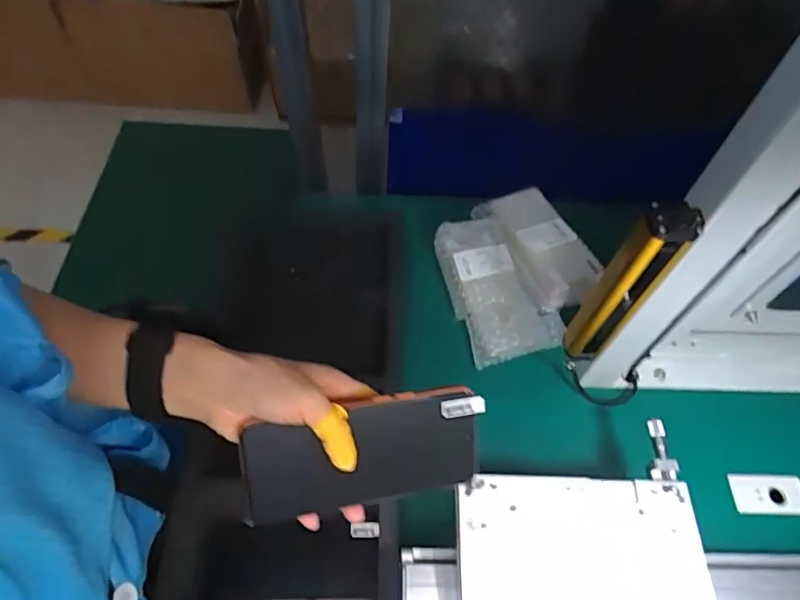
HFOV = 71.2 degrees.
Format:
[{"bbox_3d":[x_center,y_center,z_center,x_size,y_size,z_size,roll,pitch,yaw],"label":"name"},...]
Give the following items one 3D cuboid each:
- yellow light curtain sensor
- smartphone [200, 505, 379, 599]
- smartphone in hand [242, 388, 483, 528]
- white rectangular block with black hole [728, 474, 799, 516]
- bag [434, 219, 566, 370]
[{"bbox_3d":[0.178,-0.003,0.459,0.034,0.219,0.036,-40,70,-21],"label":"yellow light curtain sensor"},{"bbox_3d":[-0.102,0.246,0.530,0.159,0.014,0.079,-1,62,-3],"label":"smartphone"},{"bbox_3d":[-0.026,0.107,0.391,0.164,0.010,0.079,-7,105,-11],"label":"smartphone in hand"},{"bbox_3d":[0.401,0.211,0.606,0.079,0.004,0.041,3,61,-1],"label":"white rectangular block with black hole"},{"bbox_3d":[0.117,-0.018,0.700,0.114,0.040,0.192,-19,64,-12],"label":"bag"}]

